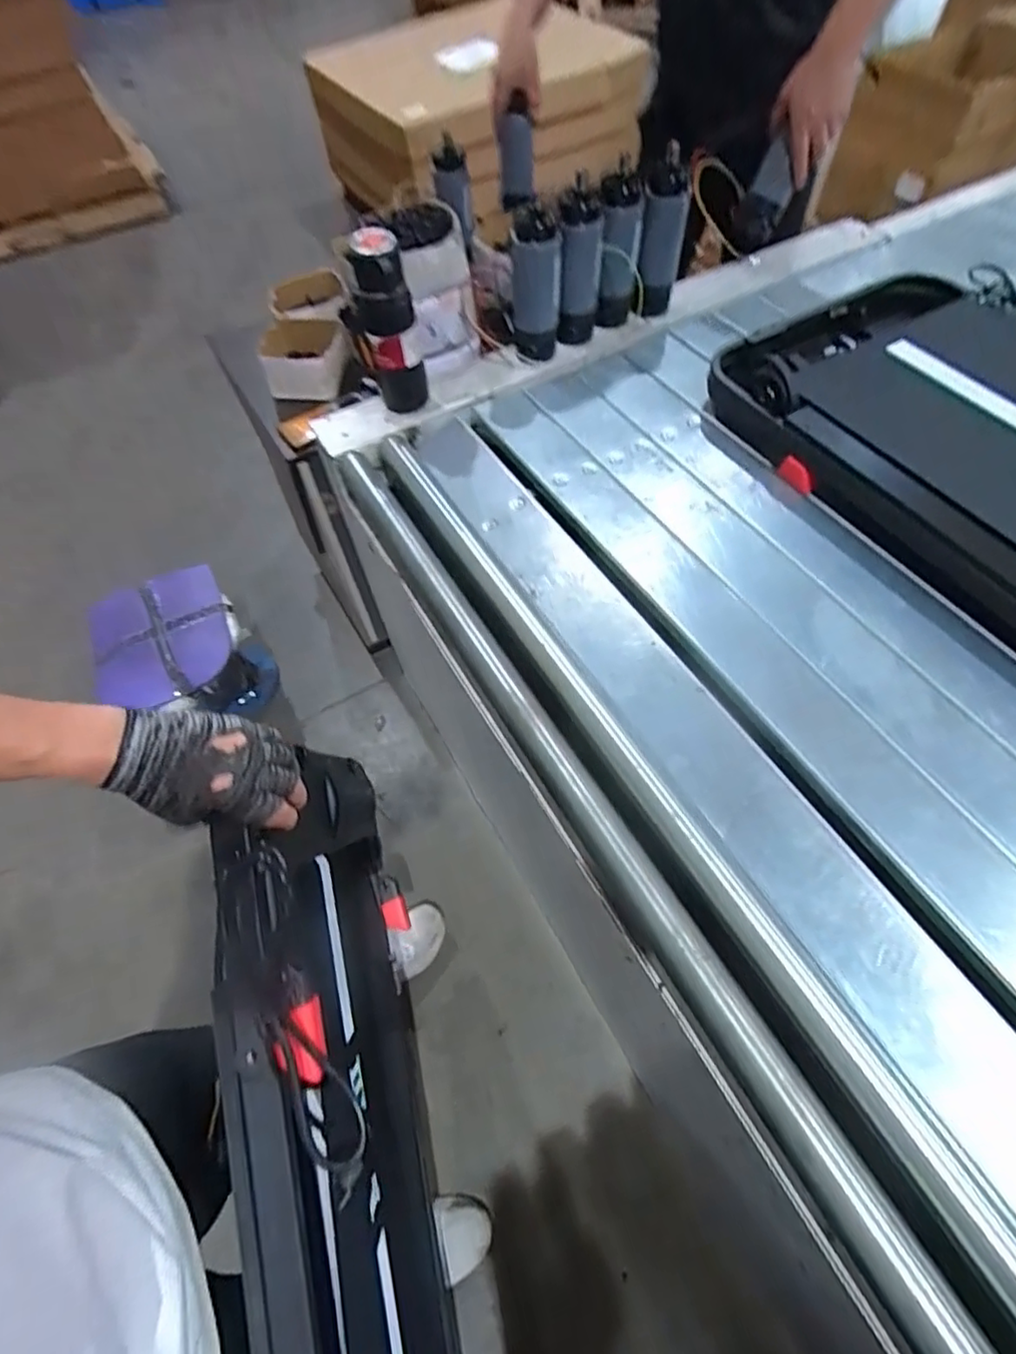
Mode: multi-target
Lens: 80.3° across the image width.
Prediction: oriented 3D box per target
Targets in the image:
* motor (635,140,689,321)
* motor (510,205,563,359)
[{"bbox_3d":[0.259,-0.733,1.020,0.069,0.223,0.075,9,60,9],"label":"motor"},{"bbox_3d":[0.046,-0.636,0.979,0.075,0.216,0.084,-4,59,2],"label":"motor"}]

